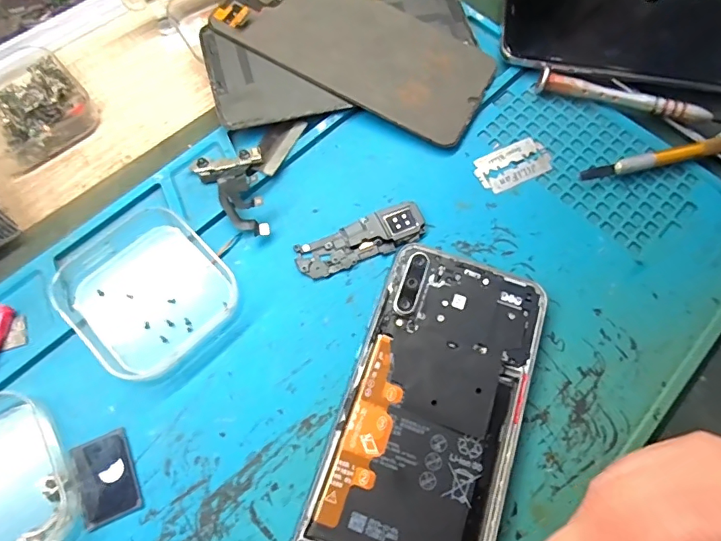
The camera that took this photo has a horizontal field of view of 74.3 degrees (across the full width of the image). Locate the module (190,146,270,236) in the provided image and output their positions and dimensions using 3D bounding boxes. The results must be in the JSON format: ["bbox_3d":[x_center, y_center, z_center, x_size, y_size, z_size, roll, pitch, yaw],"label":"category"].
[{"bbox_3d":[-0.063,-0.037,0.234,0.033,0.007,0.048,-11,69,-6],"label":"module"}]

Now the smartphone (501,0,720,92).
[{"bbox_3d":[0.153,-0.138,0.277,0.138,0.014,0.068,11,68,2],"label":"smartphone"}]

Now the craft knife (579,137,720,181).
[{"bbox_3d":[0.178,-0.064,0.251,0.131,0.012,0.010,-13,70,-7],"label":"craft knife"}]

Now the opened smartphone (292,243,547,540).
[{"bbox_3d":[0.028,0.061,0.197,0.073,0.008,0.154,20,69,6],"label":"opened smartphone"}]

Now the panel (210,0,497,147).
[{"bbox_3d":[-0.002,-0.125,0.263,0.148,0.004,0.068,28,72,4],"label":"panel"}]

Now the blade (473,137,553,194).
[{"bbox_3d":[0.080,-0.056,0.250,0.042,0.004,0.022,-24,71,-11],"label":"blade"}]

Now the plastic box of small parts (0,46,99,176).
[{"bbox_3d":[-0.181,-0.089,0.248,0.062,0.019,0.065,-40,75,-16],"label":"plastic box of small parts"}]

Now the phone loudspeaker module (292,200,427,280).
[{"bbox_3d":[0.001,-0.015,0.230,0.064,0.004,0.021,-24,71,-11],"label":"phone loudspeaker module"}]

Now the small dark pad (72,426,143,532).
[{"bbox_3d":[-0.100,0.081,0.187,0.021,0.004,0.032,-22,71,-10],"label":"small dark pad"}]

